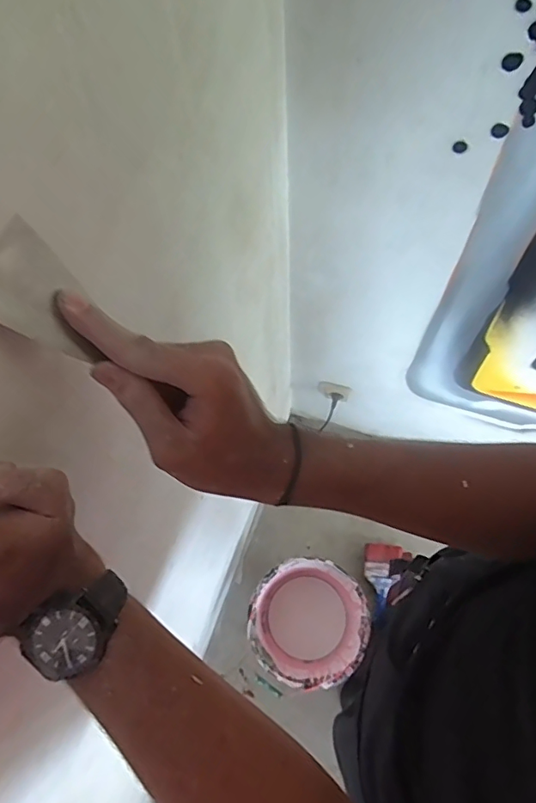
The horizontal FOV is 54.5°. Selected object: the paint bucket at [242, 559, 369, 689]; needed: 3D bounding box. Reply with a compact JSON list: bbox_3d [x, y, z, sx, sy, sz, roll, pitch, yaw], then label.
[{"bbox_3d":[0.099,0.556,1.323,0.272,0.237,0.272,-1,68,1],"label":"paint bucket"}]

